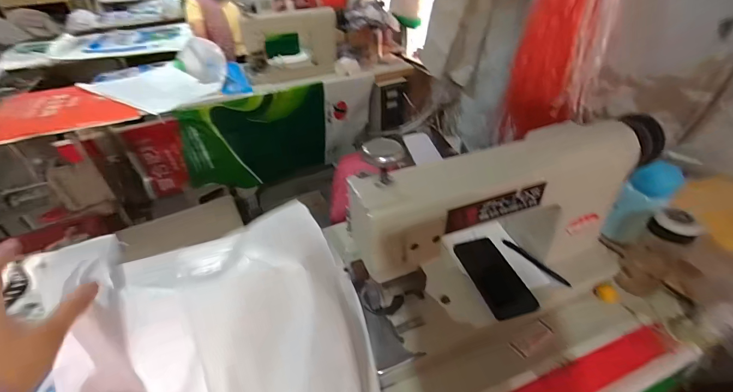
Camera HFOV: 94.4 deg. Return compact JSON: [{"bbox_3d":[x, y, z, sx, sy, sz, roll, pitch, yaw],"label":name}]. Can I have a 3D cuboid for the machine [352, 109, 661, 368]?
[{"bbox_3d":[0.223,0.050,0.581,0.521,0.280,0.226,-19,40,-19],"label":"machine"}]

